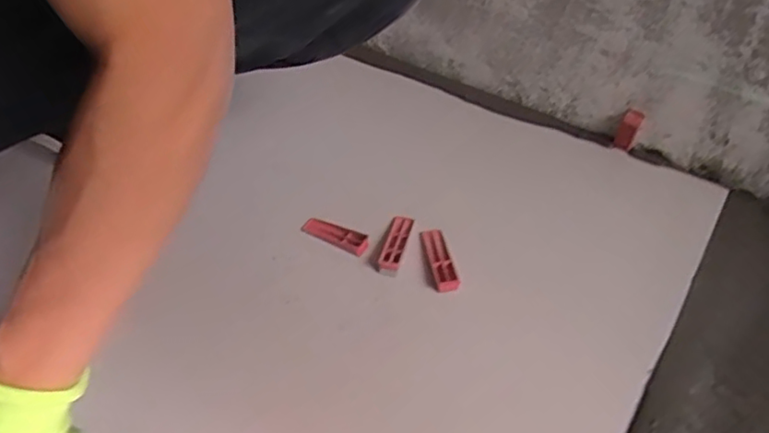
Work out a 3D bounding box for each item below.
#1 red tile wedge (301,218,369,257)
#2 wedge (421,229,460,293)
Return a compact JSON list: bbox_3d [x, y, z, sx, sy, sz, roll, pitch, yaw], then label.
[{"bbox_3d":[-0.049,0.017,0.600,0.073,0.019,0.016,26,55,22],"label":"red tile wedge"},{"bbox_3d":[0.051,0.039,0.576,0.020,0.011,0.073,-10,50,-6],"label":"wedge"}]

